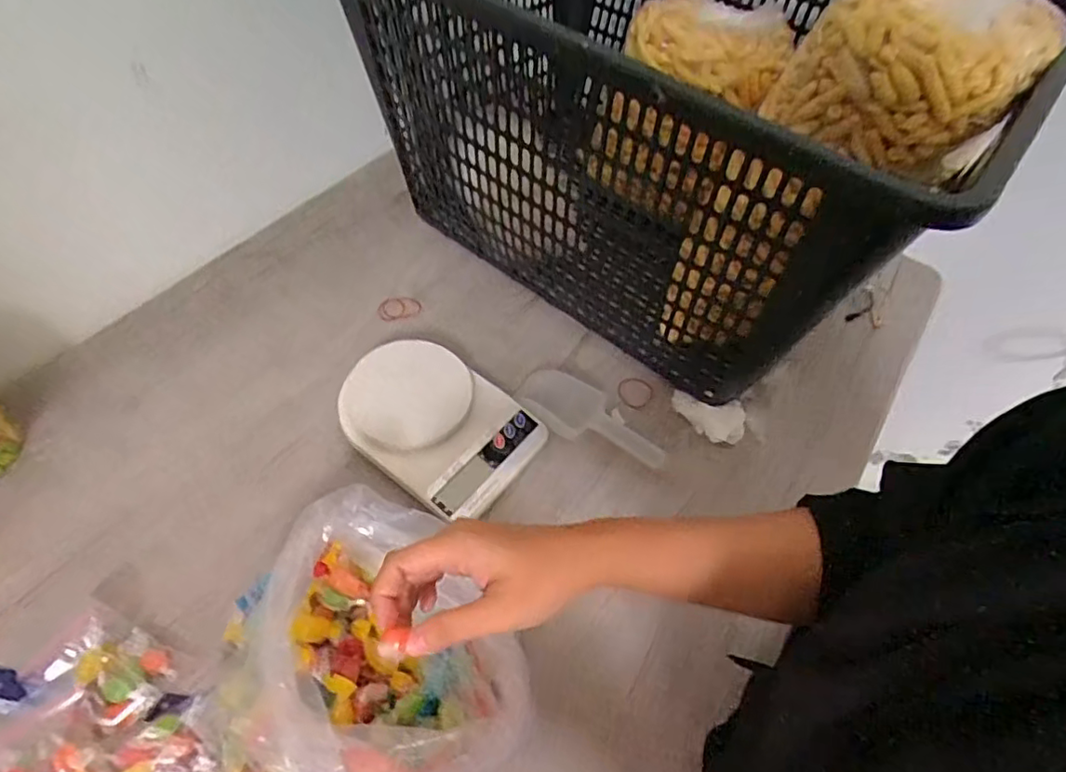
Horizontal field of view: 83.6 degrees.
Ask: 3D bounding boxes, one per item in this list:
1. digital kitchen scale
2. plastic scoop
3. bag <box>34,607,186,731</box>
[{"bbox_3d":[-0.086,0.033,0.544,0.168,0.044,0.125,34,59,16],"label":"digital kitchen scale"},{"bbox_3d":[0.055,0.034,0.560,0.149,0.033,0.059,33,59,16],"label":"plastic scoop"},{"bbox_3d":[-0.298,0.201,0.416,0.090,0.036,0.065,24,56,10],"label":"bag"}]

